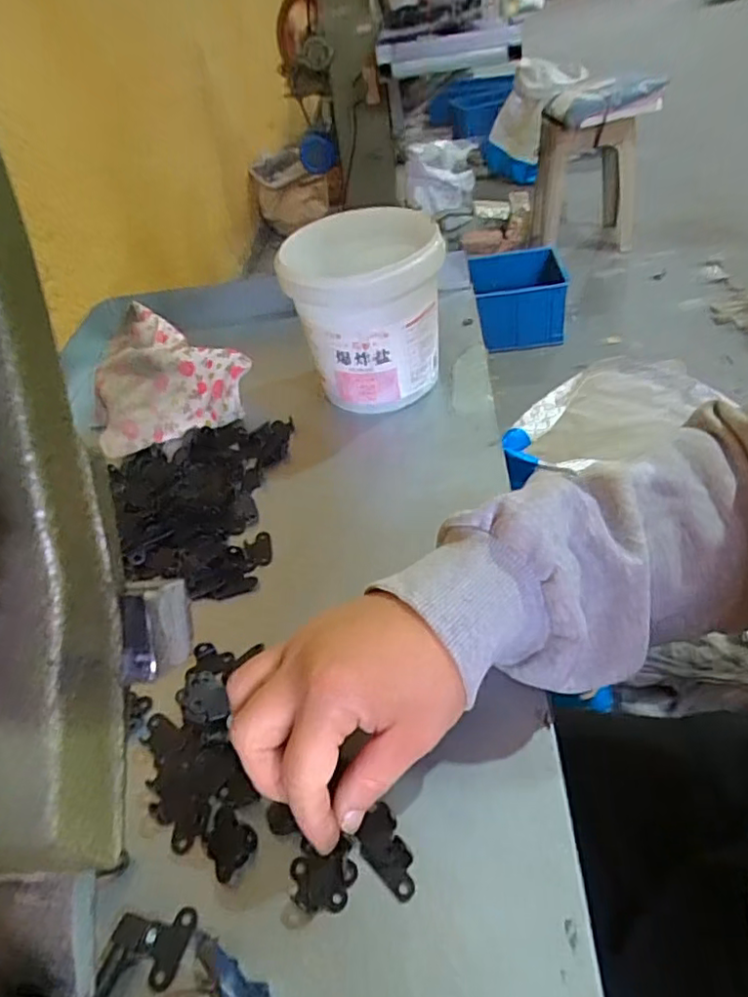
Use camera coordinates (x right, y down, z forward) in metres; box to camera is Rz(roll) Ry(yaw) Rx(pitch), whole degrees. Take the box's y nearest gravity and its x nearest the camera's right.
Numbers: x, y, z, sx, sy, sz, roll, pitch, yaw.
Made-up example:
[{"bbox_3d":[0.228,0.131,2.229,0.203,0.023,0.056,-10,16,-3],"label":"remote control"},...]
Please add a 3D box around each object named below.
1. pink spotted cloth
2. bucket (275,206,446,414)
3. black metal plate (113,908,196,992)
[{"bbox_3d":[-0.182,-0.120,0.550,0.127,0.050,0.162,-15,45,-7],"label":"pink spotted cloth"},{"bbox_3d":[-0.007,-0.152,0.503,0.114,0.125,0.125,-4,45,4],"label":"bucket"},{"bbox_3d":[-0.095,0.186,0.259,0.030,0.008,0.028,10,47,18],"label":"black metal plate"}]

